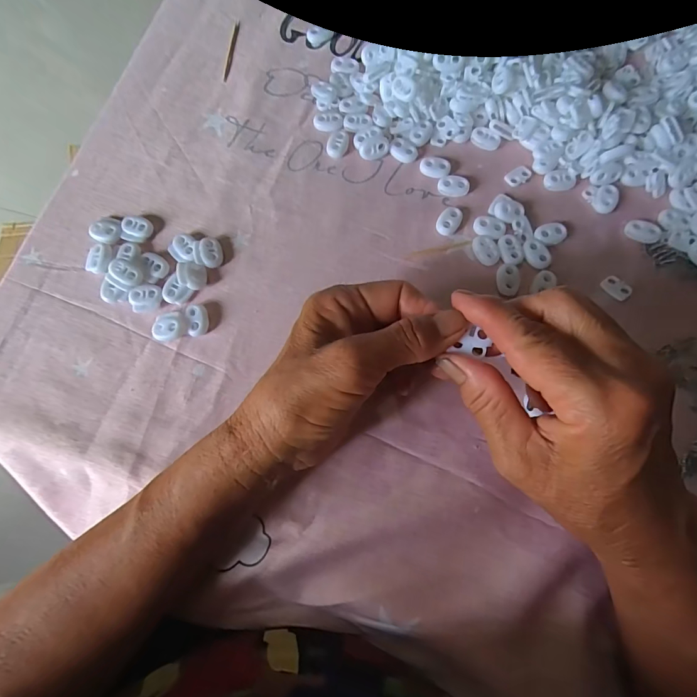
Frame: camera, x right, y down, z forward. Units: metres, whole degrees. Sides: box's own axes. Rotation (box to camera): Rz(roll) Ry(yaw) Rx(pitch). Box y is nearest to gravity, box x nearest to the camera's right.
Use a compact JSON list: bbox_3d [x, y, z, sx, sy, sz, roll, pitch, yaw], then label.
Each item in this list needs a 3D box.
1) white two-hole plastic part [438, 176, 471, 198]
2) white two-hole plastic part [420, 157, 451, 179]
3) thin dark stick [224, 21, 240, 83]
[{"bbox_3d":[0.077,-0.118,0.294,0.022,0.006,0.013,9,77,3],"label":"white two-hole plastic part"},{"bbox_3d":[0.064,-0.134,0.298,0.022,0.006,0.014,19,78,6],"label":"white two-hole plastic part"},{"bbox_3d":[-0.096,-0.244,0.329,0.004,0.004,0.061,6,77,3],"label":"thin dark stick"}]

